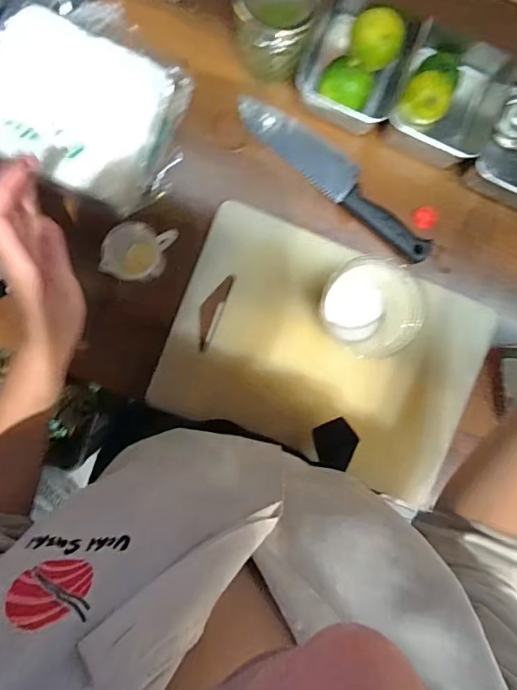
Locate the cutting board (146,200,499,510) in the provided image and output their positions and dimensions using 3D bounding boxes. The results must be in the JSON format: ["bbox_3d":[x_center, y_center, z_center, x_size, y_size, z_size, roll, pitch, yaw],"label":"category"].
[{"bbox_3d":[0.078,0.012,0.542,0.349,0.024,0.236,21,91,-4],"label":"cutting board"}]

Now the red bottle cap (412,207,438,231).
[{"bbox_3d":[0.194,-0.148,0.553,0.029,0.007,0.026,2,92,-3],"label":"red bottle cap"}]

